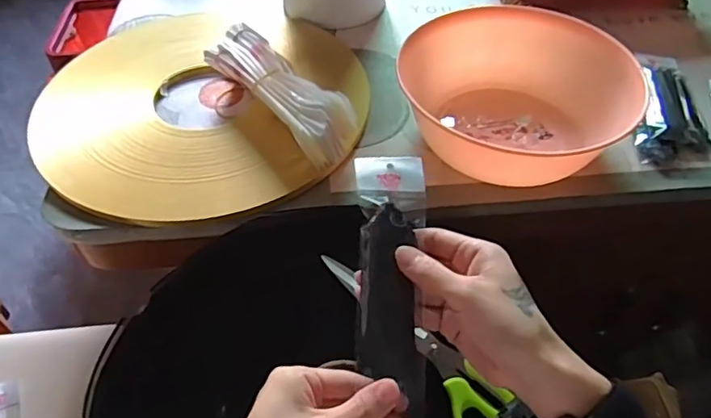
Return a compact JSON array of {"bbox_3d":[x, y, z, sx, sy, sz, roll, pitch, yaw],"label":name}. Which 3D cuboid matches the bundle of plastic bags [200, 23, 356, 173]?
[{"bbox_3d":[-0.083,-0.127,0.605,0.078,0.072,0.220,-29,55,-22],"label":"bundle of plastic bags"}]

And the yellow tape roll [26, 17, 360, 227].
[{"bbox_3d":[-0.176,-0.133,0.646,0.370,0.022,0.359,0,49,0],"label":"yellow tape roll"}]

